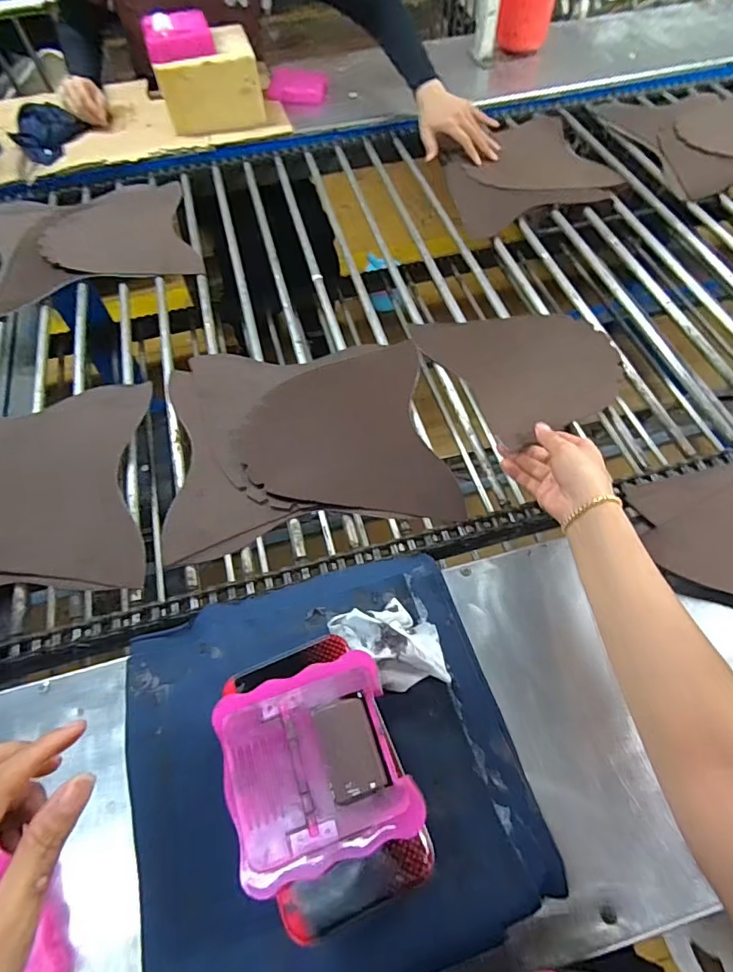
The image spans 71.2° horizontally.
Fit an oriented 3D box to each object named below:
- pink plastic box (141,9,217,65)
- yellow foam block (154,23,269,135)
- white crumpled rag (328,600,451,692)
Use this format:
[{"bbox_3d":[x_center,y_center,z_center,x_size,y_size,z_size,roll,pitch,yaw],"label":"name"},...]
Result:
[{"bbox_3d":[-0.324,-0.774,0.879,0.114,0.043,0.084,-15,60,-9],"label":"pink plastic box"},{"bbox_3d":[-0.285,-0.723,0.917,0.174,0.099,0.128,-21,60,-11],"label":"yellow foam block"},{"bbox_3d":[0.027,0.135,0.444,0.100,0.055,0.071,38,66,22],"label":"white crumpled rag"}]

